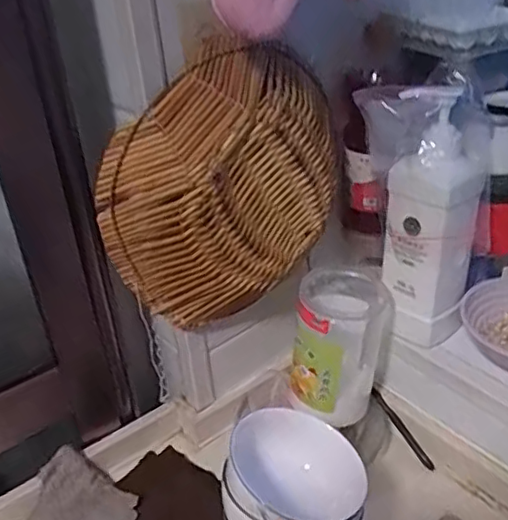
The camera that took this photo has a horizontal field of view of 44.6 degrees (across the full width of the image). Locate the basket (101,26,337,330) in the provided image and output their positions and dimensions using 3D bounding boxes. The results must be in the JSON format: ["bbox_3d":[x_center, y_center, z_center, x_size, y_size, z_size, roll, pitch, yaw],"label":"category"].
[{"bbox_3d":[-0.022,-0.068,0.642,0.259,0.273,0.067,-22,35,-27],"label":"basket"}]

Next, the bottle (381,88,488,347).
[{"bbox_3d":[0.194,-0.042,0.673,0.091,0.266,0.075,7,32,18],"label":"bottle"}]

